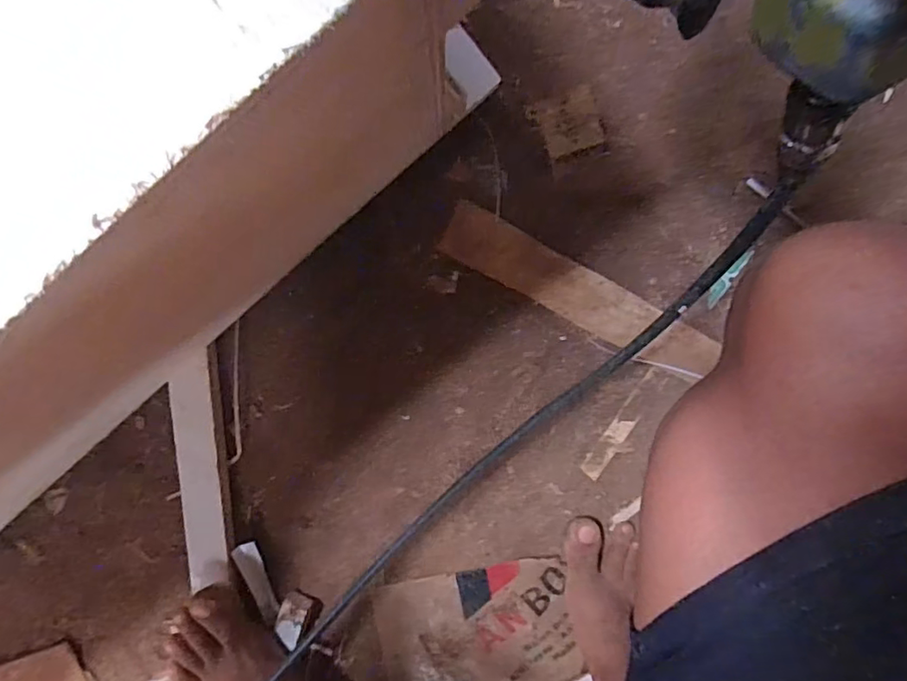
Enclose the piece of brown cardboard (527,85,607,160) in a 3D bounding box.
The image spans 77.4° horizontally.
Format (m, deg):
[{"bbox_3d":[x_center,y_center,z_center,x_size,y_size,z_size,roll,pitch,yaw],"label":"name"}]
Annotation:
[{"bbox_3d":[0.087,-0.166,0.433,0.051,0.004,0.044,-19,100,1],"label":"piece of brown cardboard"}]

